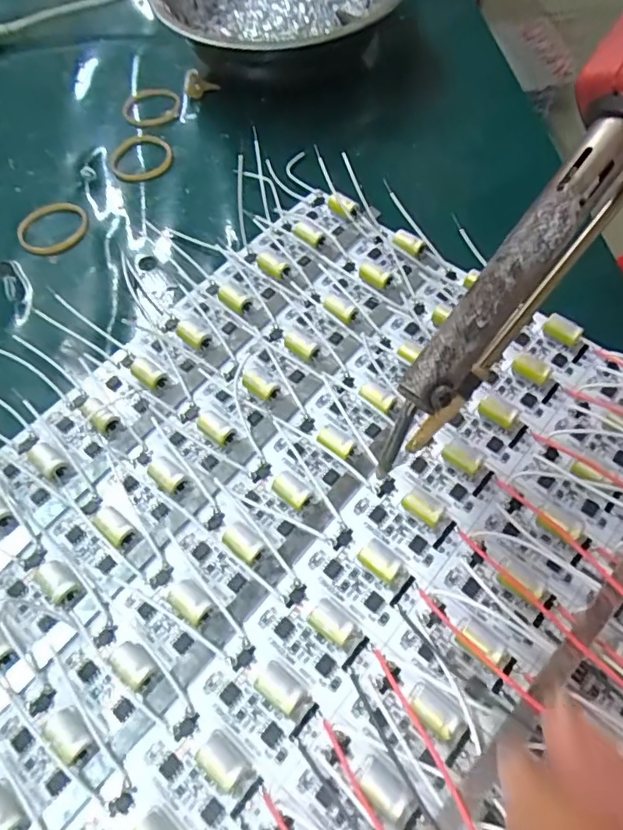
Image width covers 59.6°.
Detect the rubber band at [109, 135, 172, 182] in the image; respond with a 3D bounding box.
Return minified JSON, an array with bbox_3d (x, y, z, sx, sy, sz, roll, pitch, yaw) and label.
[{"bbox_3d":[-0.085,-0.130,0.270,0.030,0.004,0.038,-13,63,-6],"label":"rubber band"}]

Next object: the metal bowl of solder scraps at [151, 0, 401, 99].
[{"bbox_3d":[-0.017,-0.214,0.289,0.118,0.038,0.121,0,62,0],"label":"metal bowl of solder scraps"}]

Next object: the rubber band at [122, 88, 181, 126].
[{"bbox_3d":[-0.087,-0.167,0.293,0.031,0.004,0.038,-11,56,1],"label":"rubber band"}]

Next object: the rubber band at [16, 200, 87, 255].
[{"bbox_3d":[-0.118,-0.087,0.248,0.031,0.004,0.031,-21,63,-9],"label":"rubber band"}]

